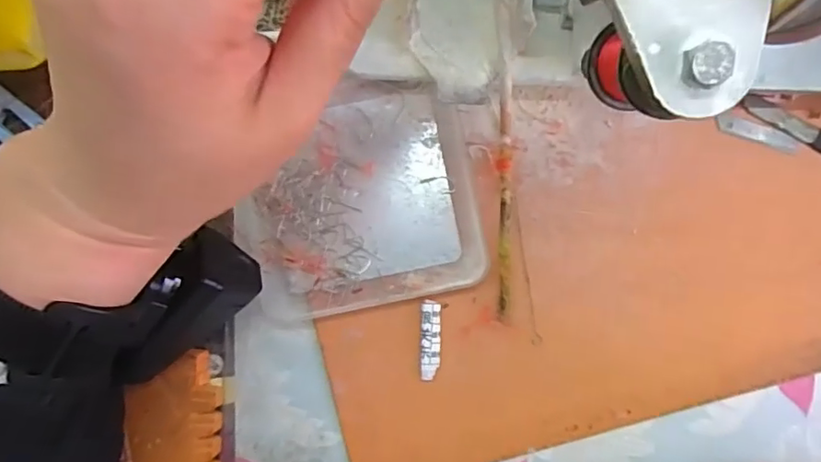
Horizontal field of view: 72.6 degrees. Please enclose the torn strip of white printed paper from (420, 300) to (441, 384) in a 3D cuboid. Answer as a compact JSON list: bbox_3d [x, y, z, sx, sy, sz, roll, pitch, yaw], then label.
[{"bbox_3d":[0.010,0.051,0.261,0.009,0.004,0.036,1,88,0],"label":"torn strip of white printed paper"}]

